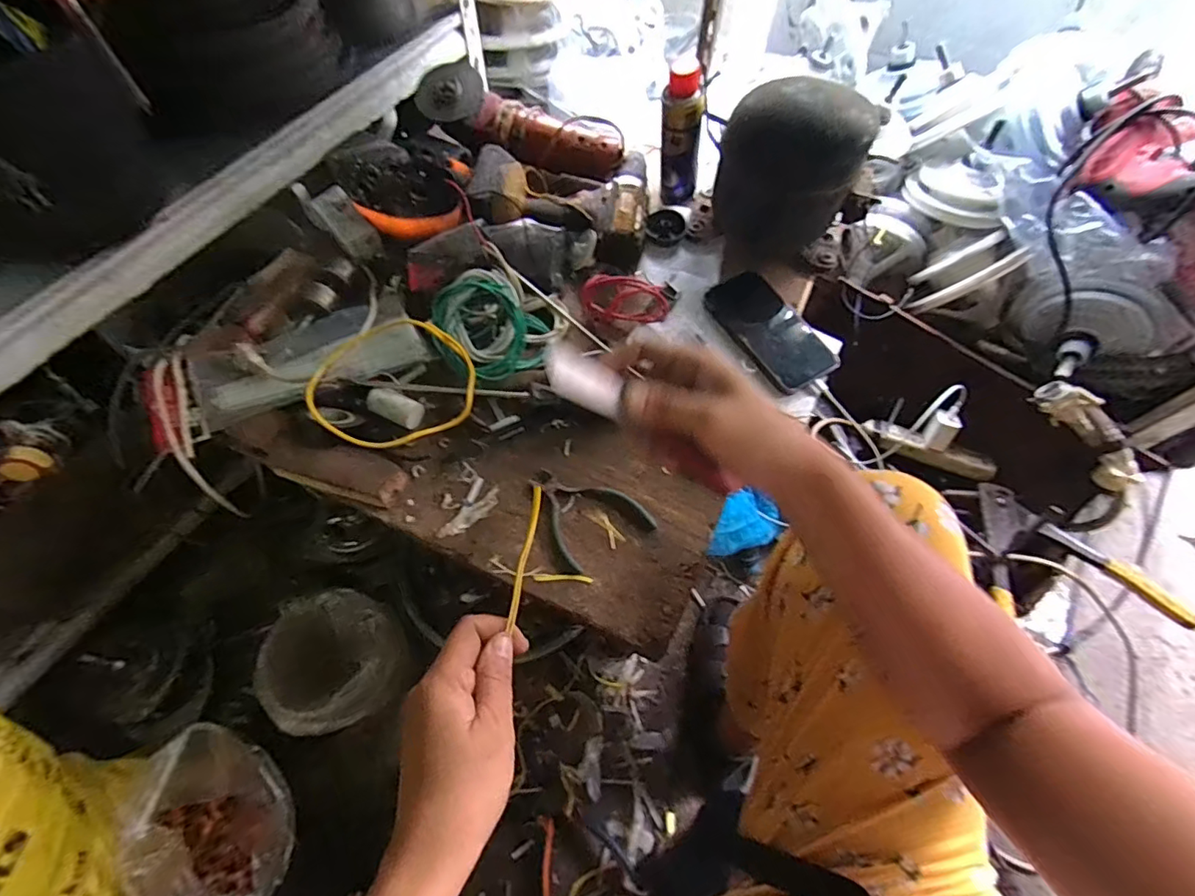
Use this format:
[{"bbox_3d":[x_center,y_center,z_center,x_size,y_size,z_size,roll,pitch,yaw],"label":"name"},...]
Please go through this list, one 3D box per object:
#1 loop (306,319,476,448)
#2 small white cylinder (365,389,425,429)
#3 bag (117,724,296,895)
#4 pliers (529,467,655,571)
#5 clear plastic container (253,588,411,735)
[{"bbox_3d":[-0.213,-0.076,0.546,0.162,0.045,0.142,-23,66,-12],"label":"loop"},{"bbox_3d":[-0.214,-0.041,0.568,0.061,0.029,0.028,21,65,9],"label":"small white cylinder"},{"bbox_3d":[-0.387,0.399,0.571,0.169,0.169,0.140,39,69,17],"label":"bag"},{"bbox_3d":[-0.015,0.061,0.533,0.098,0.012,0.105,-31,68,-16],"label":"pliers"},{"bbox_3d":[-0.305,0.248,0.630,0.159,0.105,0.145,1,63,-1],"label":"clear plastic container"}]

